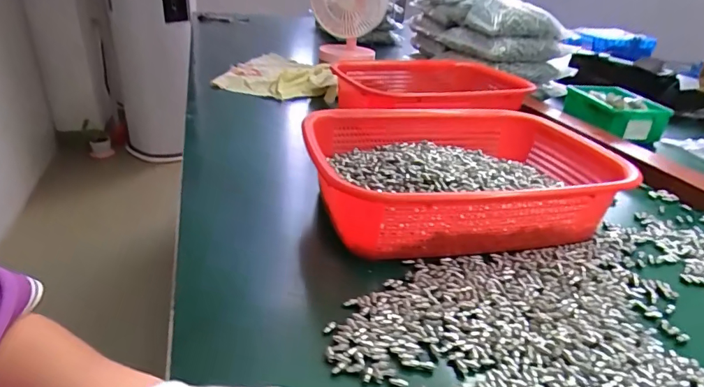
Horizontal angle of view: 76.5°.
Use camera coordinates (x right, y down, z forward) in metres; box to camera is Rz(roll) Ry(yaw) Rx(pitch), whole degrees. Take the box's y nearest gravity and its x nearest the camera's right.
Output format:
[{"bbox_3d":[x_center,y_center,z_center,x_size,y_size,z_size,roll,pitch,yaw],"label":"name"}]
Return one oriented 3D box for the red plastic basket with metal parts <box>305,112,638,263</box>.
[{"bbox_3d":[0.106,-0.021,0.448,0.301,0.074,0.215,-5,28,-15],"label":"red plastic basket with metal parts"}]

